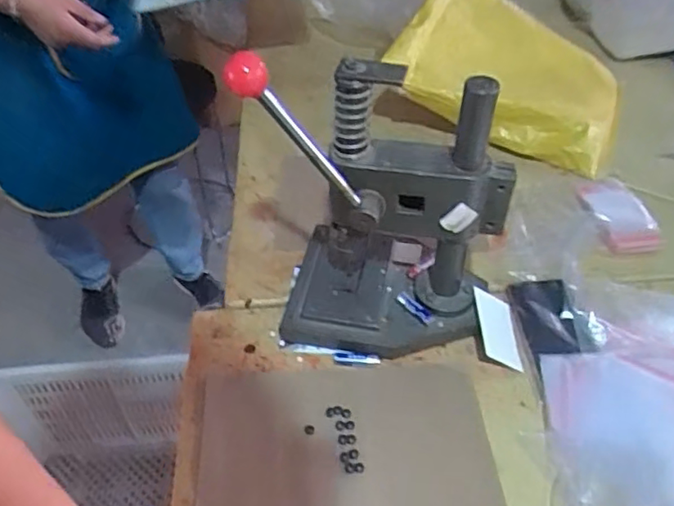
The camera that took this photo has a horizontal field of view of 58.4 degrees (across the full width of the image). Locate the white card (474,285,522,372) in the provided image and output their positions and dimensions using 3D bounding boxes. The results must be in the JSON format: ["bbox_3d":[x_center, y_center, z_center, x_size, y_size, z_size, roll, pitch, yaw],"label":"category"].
[{"bbox_3d":[0.175,0.080,0.663,0.060,0.007,0.091,29,41,-26],"label":"white card"}]

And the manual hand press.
[{"bbox_3d":[0.042,-0.053,0.613,0.240,0.299,0.171,-1,44,1],"label":"manual hand press"}]

